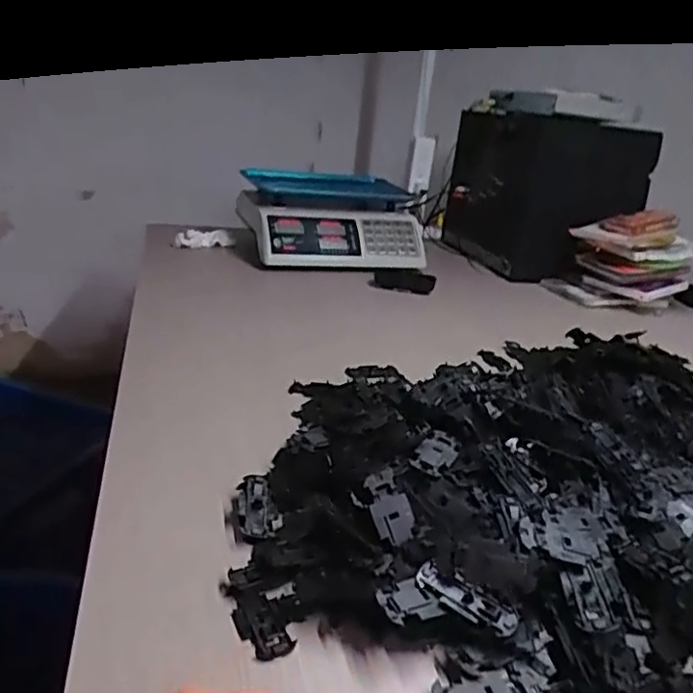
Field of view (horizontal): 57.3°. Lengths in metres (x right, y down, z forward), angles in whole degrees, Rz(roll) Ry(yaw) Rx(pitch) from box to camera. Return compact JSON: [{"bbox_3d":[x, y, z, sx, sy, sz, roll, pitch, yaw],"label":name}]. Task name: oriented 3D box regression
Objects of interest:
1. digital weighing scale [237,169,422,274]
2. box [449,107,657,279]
[{"bbox_3d":[-0.028,-0.270,1.346,0.369,0.163,0.369,-1,23,-17],"label":"digital weighing scale"},{"bbox_3d":[0.420,-0.329,1.367,0.283,0.308,0.308,-2,23,-19],"label":"box"}]

